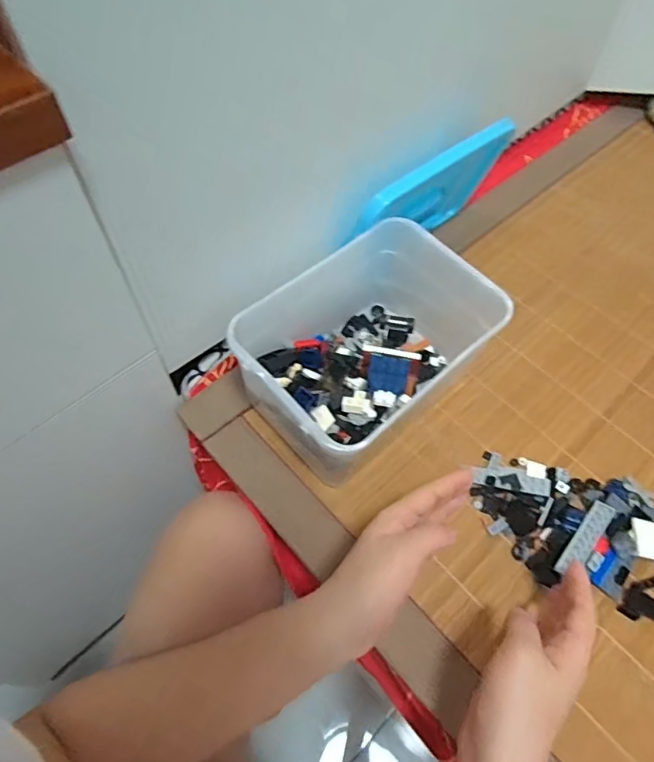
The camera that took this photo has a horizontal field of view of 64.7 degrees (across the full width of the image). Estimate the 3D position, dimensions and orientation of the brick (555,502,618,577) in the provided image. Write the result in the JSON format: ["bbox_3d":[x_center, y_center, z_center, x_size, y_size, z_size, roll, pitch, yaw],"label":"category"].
[{"bbox_3d":[0.222,0.135,0.443,0.020,0.004,0.079,40,68,20],"label":"brick"}]

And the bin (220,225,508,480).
[{"bbox_3d":[0.036,-0.021,0.473,0.211,0.121,0.146,-38,67,-22],"label":"bin"}]

